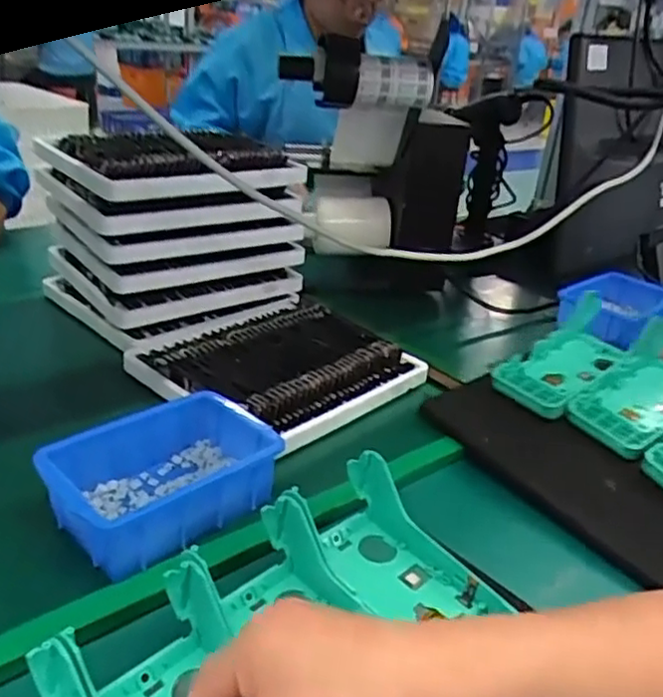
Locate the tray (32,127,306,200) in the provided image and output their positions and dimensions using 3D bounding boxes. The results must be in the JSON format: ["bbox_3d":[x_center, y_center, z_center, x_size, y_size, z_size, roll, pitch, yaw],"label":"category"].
[{"bbox_3d":[-0.163,-0.201,0.738,0.242,0.046,0.199,-9,27,-34],"label":"tray"}]

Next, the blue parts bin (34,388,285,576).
[{"bbox_3d":[-0.121,0.091,0.484,0.143,0.061,0.102,-13,30,-40],"label":"blue parts bin"}]

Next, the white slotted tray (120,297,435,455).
[{"bbox_3d":[-0.050,0.012,0.673,0.214,0.035,0.223,25,29,38],"label":"white slotted tray"}]

